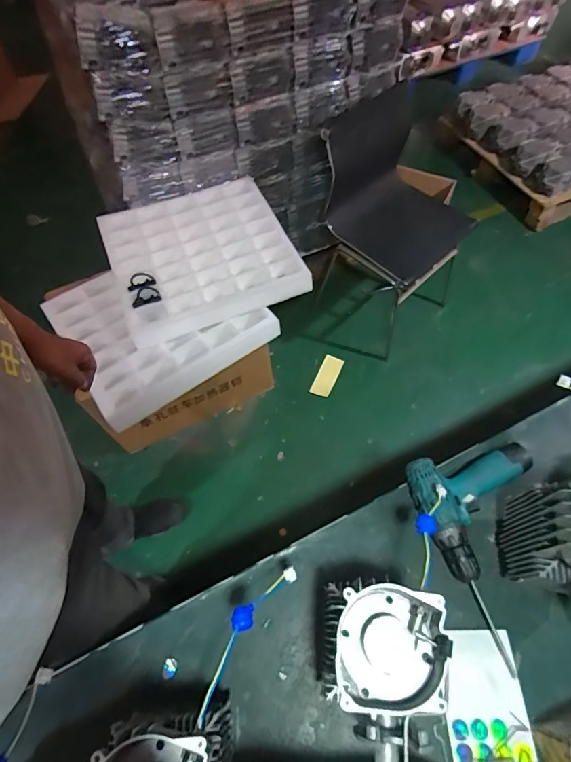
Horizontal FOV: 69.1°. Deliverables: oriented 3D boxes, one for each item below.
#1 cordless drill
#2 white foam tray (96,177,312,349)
[{"bbox_3d":[0.334,0.225,0.626,0.202,0.064,0.282,-19,61,-9],"label":"cordless drill"},{"bbox_3d":[-0.262,-0.394,1.273,0.520,0.069,0.524,-19,61,-9],"label":"white foam tray"}]

